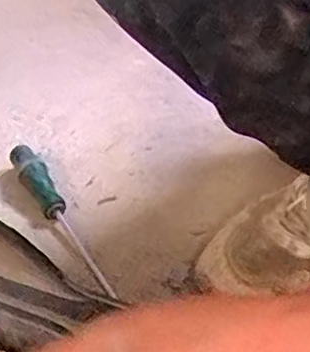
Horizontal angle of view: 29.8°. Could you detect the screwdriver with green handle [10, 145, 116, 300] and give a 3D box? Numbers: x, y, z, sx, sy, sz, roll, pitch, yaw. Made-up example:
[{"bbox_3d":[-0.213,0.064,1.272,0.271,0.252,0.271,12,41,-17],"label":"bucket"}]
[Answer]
[{"bbox_3d":[-0.094,0.039,0.578,0.026,0.022,0.193,-26,64,-24],"label":"screwdriver with green handle"}]

